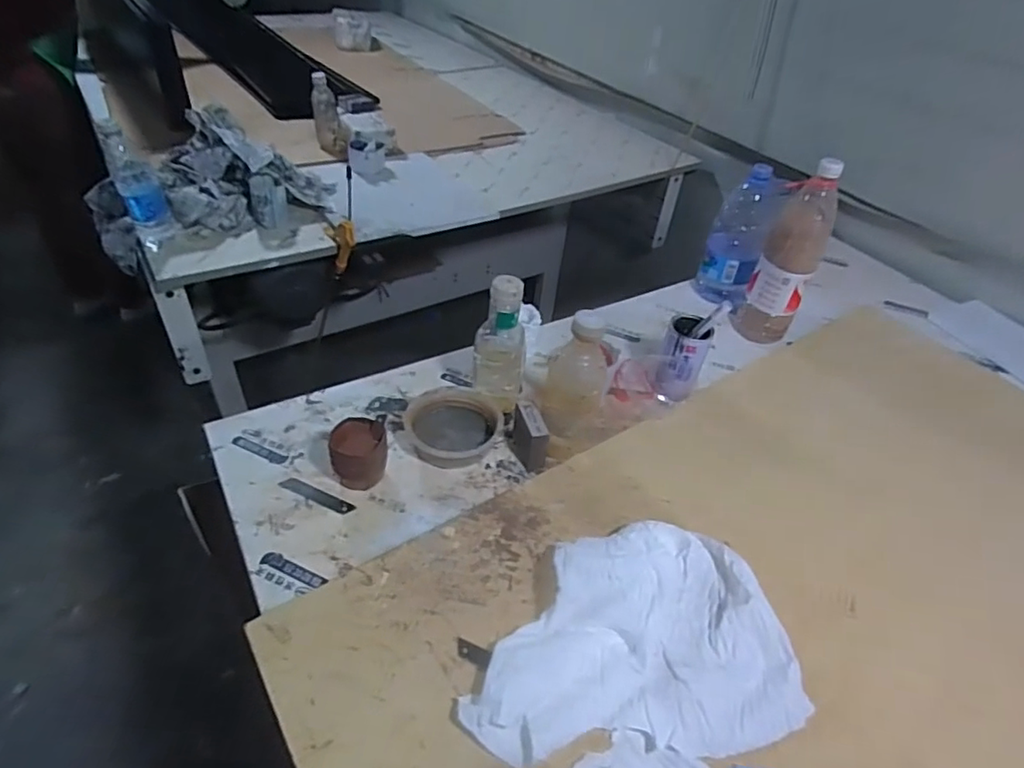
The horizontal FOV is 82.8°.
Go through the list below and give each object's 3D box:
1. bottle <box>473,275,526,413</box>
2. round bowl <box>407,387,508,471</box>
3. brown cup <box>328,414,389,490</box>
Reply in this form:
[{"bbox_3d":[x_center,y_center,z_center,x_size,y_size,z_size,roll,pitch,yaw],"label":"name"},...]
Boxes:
[{"bbox_3d":[-0.012,-0.050,0.784,0.076,0.199,0.064,7,42,1],"label":"bottle"},{"bbox_3d":[-0.077,0.053,0.786,0.122,0.033,0.129,3,42,-3],"label":"round bowl"},{"bbox_3d":[-0.186,0.088,0.711,0.068,0.069,0.065,-7,43,-14],"label":"brown cup"}]

